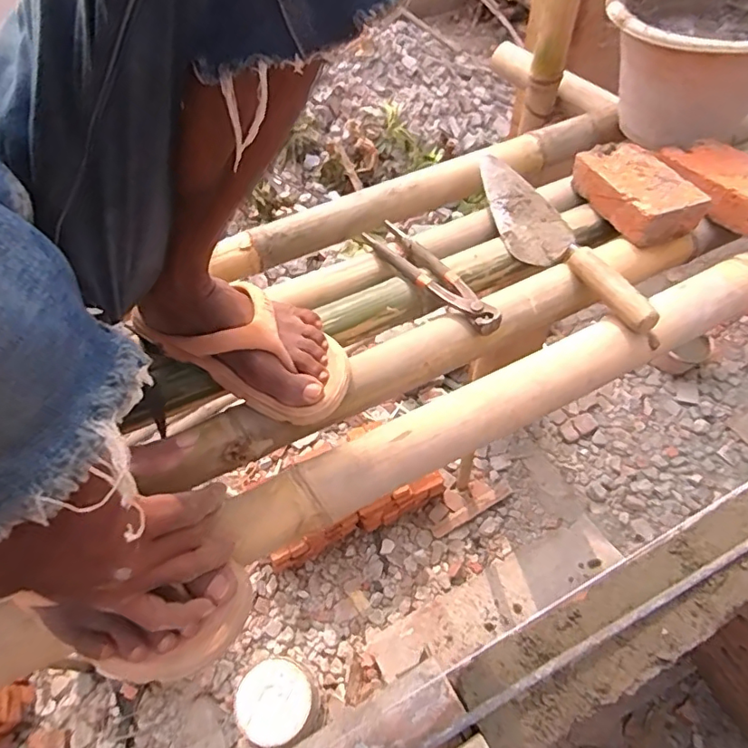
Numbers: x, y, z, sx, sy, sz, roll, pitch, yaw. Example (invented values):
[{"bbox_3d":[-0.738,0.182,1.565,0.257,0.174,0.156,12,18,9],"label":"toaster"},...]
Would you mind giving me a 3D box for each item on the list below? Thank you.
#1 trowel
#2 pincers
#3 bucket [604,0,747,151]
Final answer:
[{"bbox_3d":[0.214,-0.161,0.626,0.084,0.054,0.317,-20,50,-12],"label":"trowel"},{"bbox_3d":[0.064,-0.115,0.613,0.045,0.017,0.220,-30,54,-18],"label":"pincers"},{"bbox_3d":[0.425,-0.424,0.710,0.237,0.178,0.231,1,60,-1],"label":"bucket"}]

